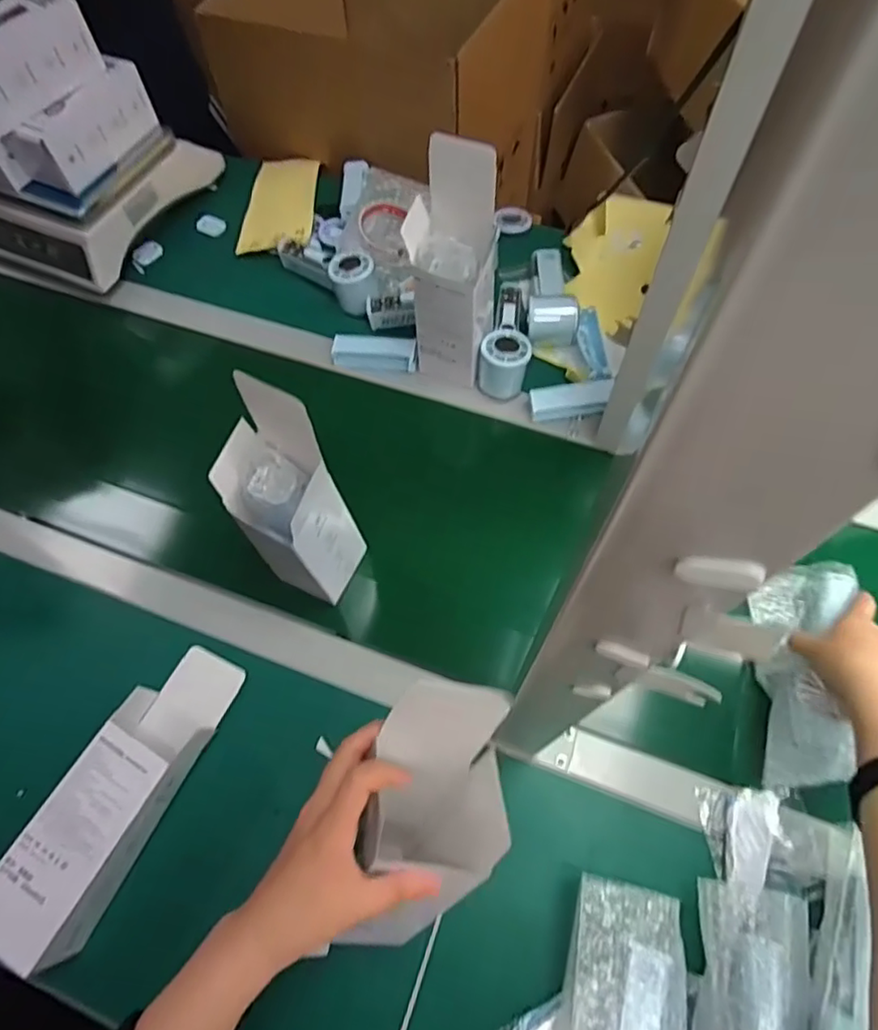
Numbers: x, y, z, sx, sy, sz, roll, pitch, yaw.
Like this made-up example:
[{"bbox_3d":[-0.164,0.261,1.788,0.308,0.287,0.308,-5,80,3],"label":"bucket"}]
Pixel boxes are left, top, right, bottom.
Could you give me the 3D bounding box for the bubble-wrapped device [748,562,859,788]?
[{"bbox_3d":[0.323,0.134,0.537,0.070,0.052,0.206,17,61,8],"label":"bubble-wrapped device"}]

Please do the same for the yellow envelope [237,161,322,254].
[{"bbox_3d":[-0.226,-0.445,0.858,0.101,0.017,0.183,-1,67,9],"label":"yellow envelope"}]

